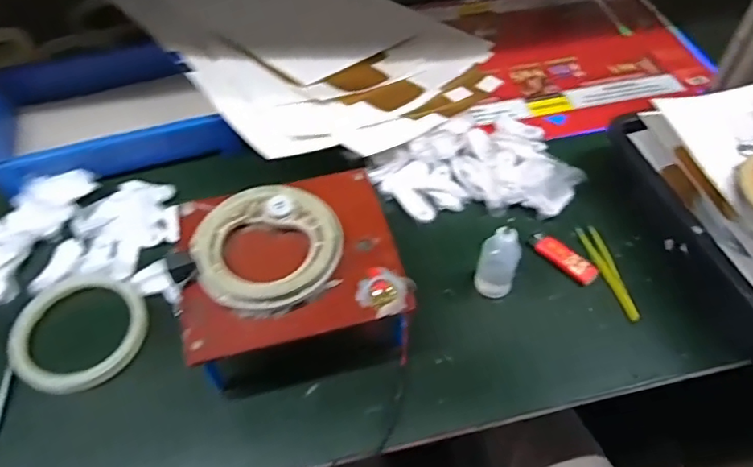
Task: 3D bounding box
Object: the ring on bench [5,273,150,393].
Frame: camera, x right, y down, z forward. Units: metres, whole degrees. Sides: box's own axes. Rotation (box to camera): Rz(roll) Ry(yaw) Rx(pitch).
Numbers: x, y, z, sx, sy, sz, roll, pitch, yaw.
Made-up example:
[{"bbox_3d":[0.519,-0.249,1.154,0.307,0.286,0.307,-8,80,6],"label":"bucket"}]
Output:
[{"bbox_3d":[-0.303,0.096,0.563,0.123,0.019,0.127,0,51,0],"label":"ring on bench"}]

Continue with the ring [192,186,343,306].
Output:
[{"bbox_3d":[-0.101,0.009,0.513,0.132,0.017,0.125,-23,55,-17],"label":"ring"}]

